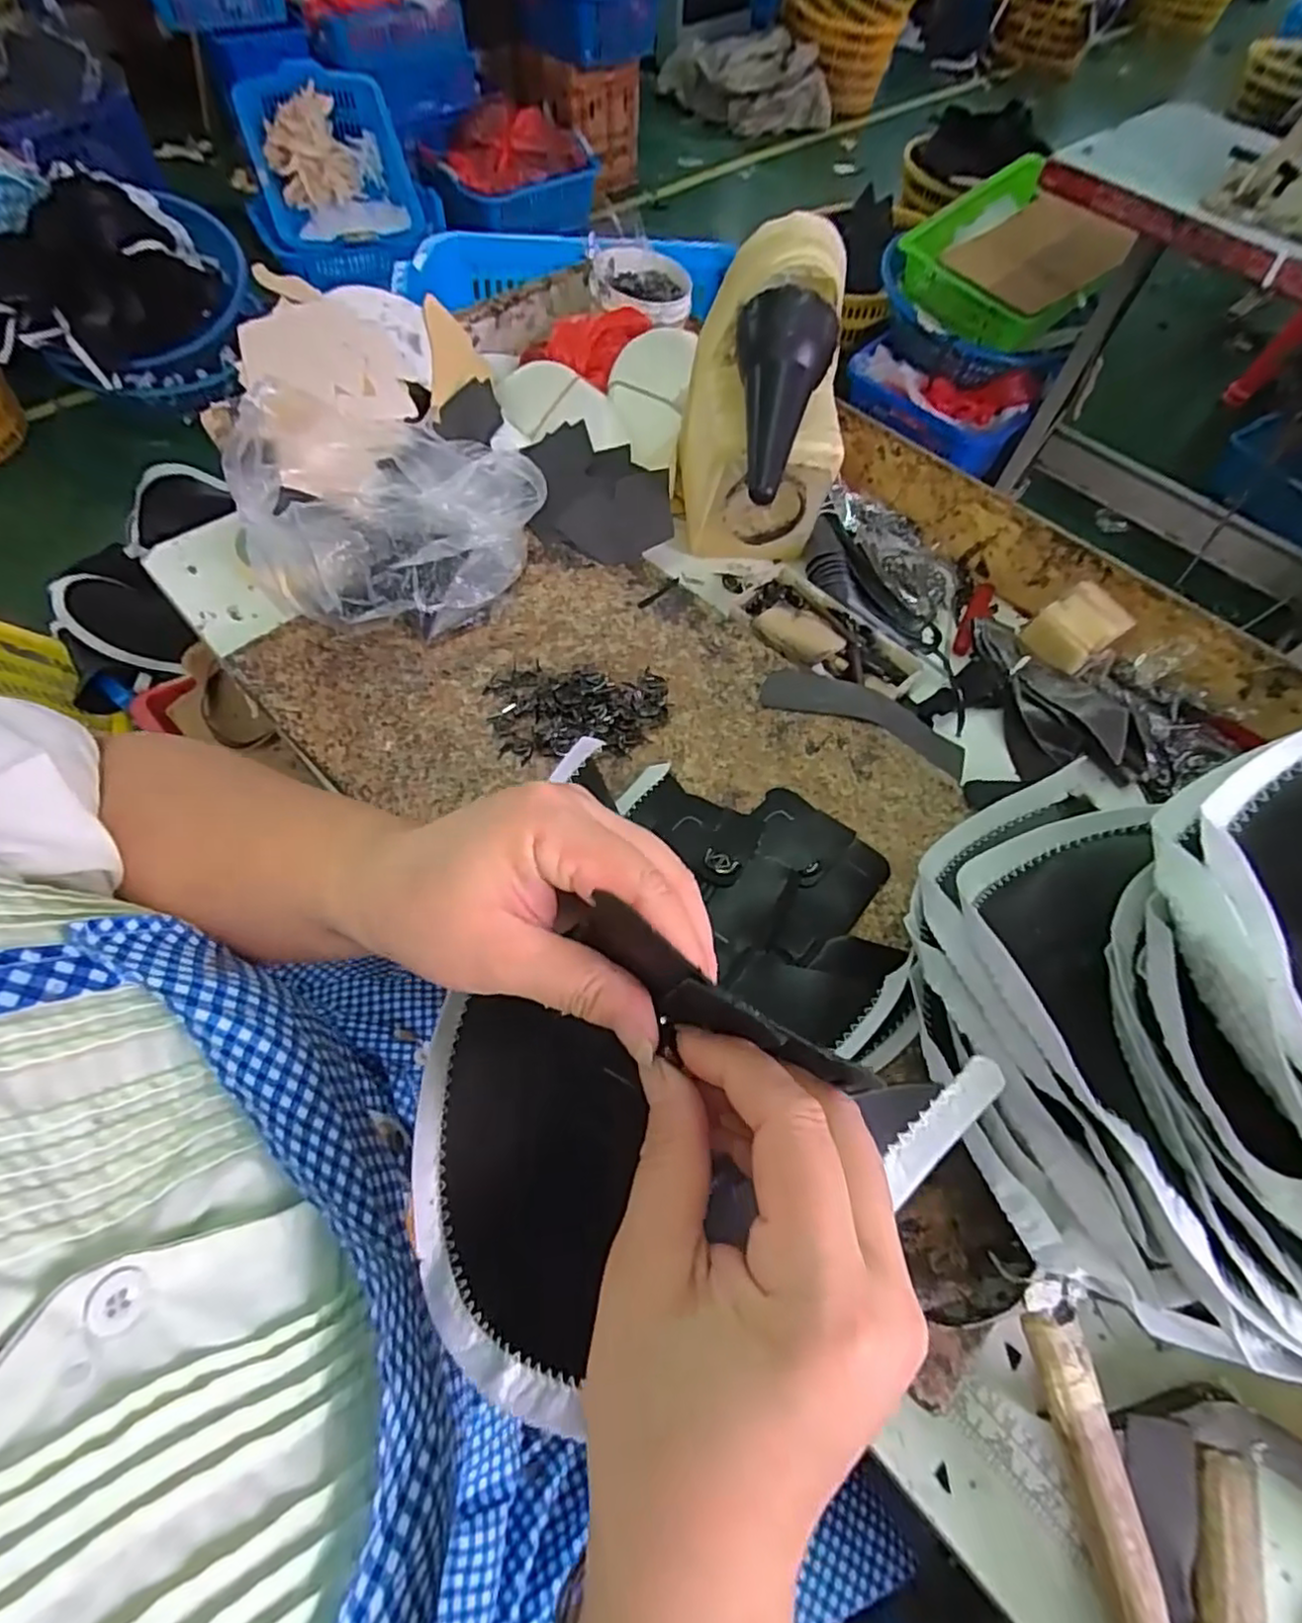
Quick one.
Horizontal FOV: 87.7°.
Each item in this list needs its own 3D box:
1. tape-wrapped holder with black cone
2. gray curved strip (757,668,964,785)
[{"bbox_3d":[0.084,-0.290,0.509,0.121,0.187,0.143,9,61,1],"label":"tape-wrapped holder with black cone"},{"bbox_3d":[0.160,-0.065,0.508,0.156,0.039,0.058,23,63,9],"label":"gray curved strip"}]

